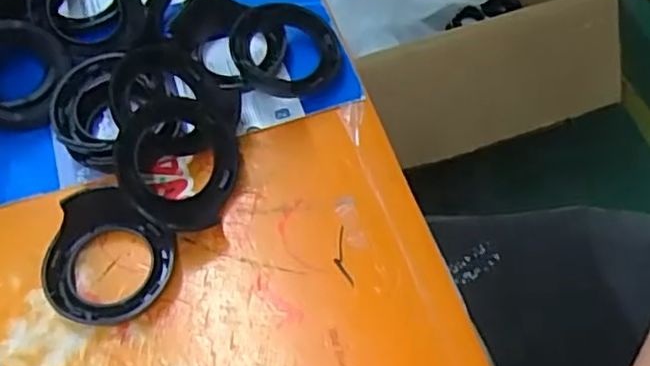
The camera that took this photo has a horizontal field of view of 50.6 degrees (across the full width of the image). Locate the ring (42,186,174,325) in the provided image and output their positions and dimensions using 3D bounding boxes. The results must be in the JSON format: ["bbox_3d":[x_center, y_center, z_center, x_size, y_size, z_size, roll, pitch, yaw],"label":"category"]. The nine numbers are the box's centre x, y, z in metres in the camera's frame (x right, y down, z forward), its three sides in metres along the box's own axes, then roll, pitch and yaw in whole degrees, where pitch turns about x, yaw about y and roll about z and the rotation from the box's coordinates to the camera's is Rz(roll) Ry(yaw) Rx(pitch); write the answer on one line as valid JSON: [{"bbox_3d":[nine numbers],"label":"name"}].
[{"bbox_3d":[-0.112,0.035,0.338,0.074,0.012,0.060,36,67,22],"label":"ring"}]

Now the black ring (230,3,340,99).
[{"bbox_3d":[-0.023,-0.074,0.392,0.060,0.017,0.058,-3,63,-15],"label":"black ring"}]

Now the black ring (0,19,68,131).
[{"bbox_3d":[-0.174,-0.060,0.379,0.053,0.017,0.059,17,78,-18],"label":"black ring"}]

